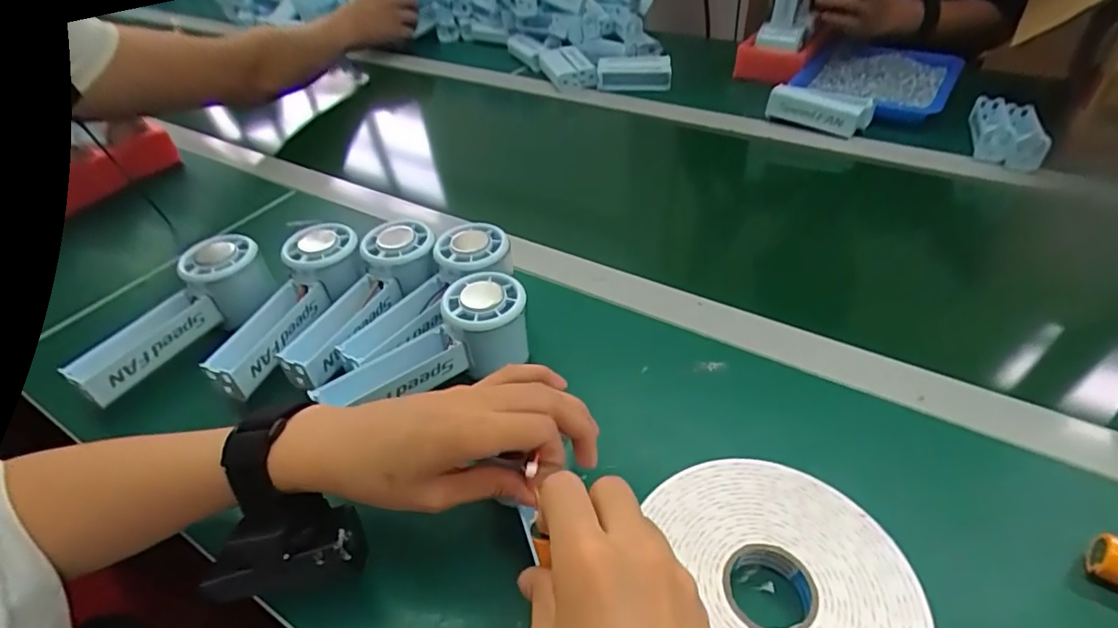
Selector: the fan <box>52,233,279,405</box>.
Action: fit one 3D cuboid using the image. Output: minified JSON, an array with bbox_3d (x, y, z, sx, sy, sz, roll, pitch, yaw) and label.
[{"bbox_3d":[-0.286,0.000,0.419,0.049,0.047,0.147,21,48,24],"label":"fan"}]

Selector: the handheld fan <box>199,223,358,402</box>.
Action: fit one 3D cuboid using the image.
[{"bbox_3d":[-0.197,-0.009,0.415,0.051,0.041,0.142,9,44,13],"label":"handheld fan"}]

